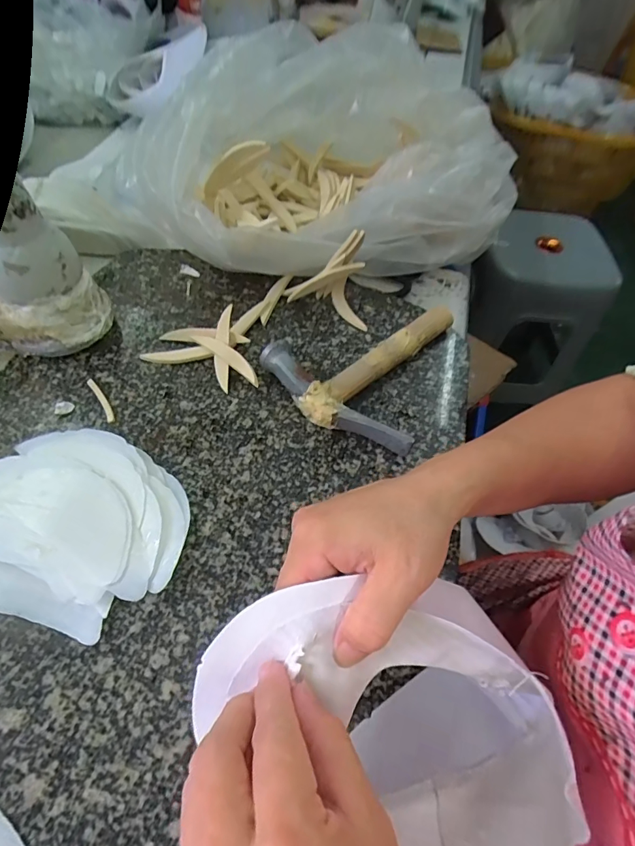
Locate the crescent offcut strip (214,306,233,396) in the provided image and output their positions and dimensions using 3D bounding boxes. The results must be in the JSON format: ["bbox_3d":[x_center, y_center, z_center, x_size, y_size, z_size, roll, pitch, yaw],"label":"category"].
[{"bbox_3d":[-0.082,-0.066,0.378,0.013,0.006,0.081,0,70,-4],"label":"crescent offcut strip"}]

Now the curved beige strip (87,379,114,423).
[{"bbox_3d":[-0.171,-0.018,0.349,0.007,0.007,0.044,-29,63,-21],"label":"curved beige strip"}]

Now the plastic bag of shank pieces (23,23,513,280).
[{"bbox_3d":[-0.028,-0.293,0.469,0.431,0.125,0.304,-11,57,-12],"label":"plastic bag of shank pieces"}]

